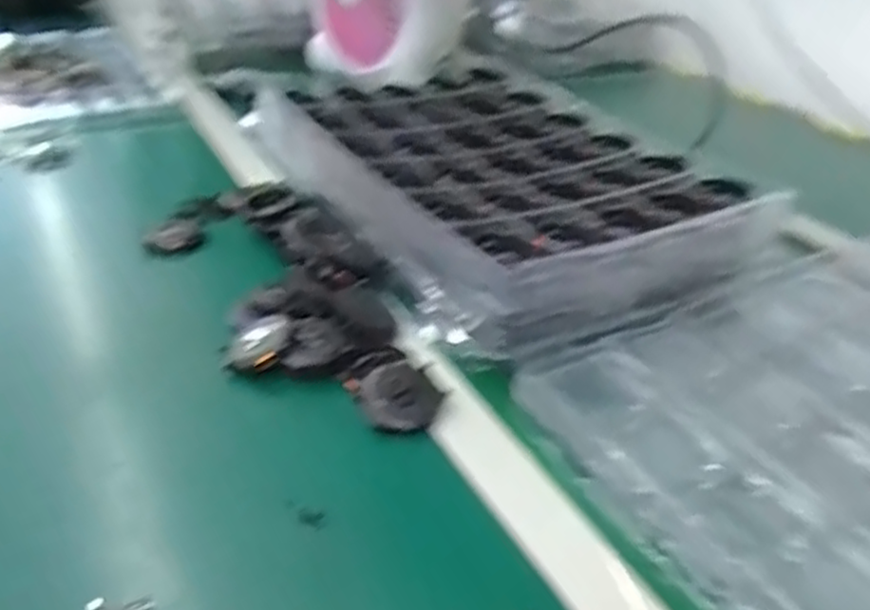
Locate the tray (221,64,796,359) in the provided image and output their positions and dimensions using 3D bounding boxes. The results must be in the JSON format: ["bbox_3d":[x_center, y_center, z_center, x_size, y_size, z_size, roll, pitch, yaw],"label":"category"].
[{"bbox_3d":[0.053,-0.125,0.717,0.315,0.060,0.454,-15,36,-26],"label":"tray"}]

